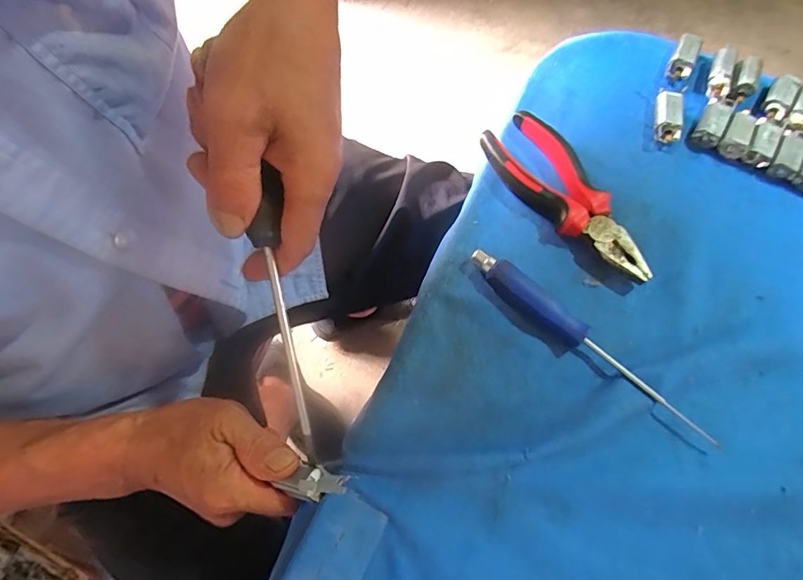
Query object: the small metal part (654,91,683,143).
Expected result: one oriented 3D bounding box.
[{"bbox_3d":[0.218,-0.141,0.363,0.019,0.012,0.044,9,71,2],"label":"small metal part"}]

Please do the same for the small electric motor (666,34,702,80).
[{"bbox_3d":[0.245,-0.202,0.385,0.018,0.013,0.050,26,72,7],"label":"small electric motor"}]

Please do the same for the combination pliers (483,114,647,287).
[{"bbox_3d":[0.121,-0.068,0.329,0.052,0.020,0.151,-32,74,-12],"label":"combination pliers"}]

